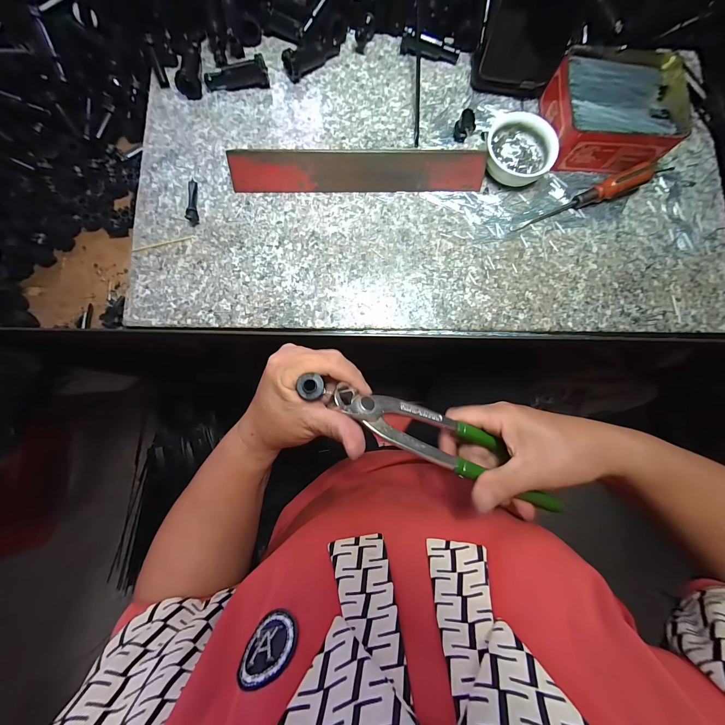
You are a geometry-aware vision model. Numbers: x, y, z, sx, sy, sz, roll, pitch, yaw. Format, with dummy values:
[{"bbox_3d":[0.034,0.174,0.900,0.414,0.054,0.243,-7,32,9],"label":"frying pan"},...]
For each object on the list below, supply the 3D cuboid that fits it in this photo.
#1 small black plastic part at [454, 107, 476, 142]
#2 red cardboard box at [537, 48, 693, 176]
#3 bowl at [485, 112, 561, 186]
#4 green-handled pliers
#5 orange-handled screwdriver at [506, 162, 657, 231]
[{"bbox_3d":[0.110,-0.253,0.328,0.017,0.024,0.018,44,83,5],"label":"small black plastic part"},{"bbox_3d":[0.261,-0.262,0.323,0.129,0.042,0.111,2,81,-1],"label":"red cardboard box"},{"bbox_3d":[0.164,-0.224,0.323,0.070,0.026,0.066,0,82,-2],"label":"bowl"},{"bbox_3d":[0.068,0.062,0.232,0.194,0.020,0.035,26,82,-10],"label":"green-handled pliers"},{"bbox_3d":[0.228,-0.170,0.317,0.145,0.029,0.021,-22,85,-5],"label":"orange-handled screwdriver"}]

